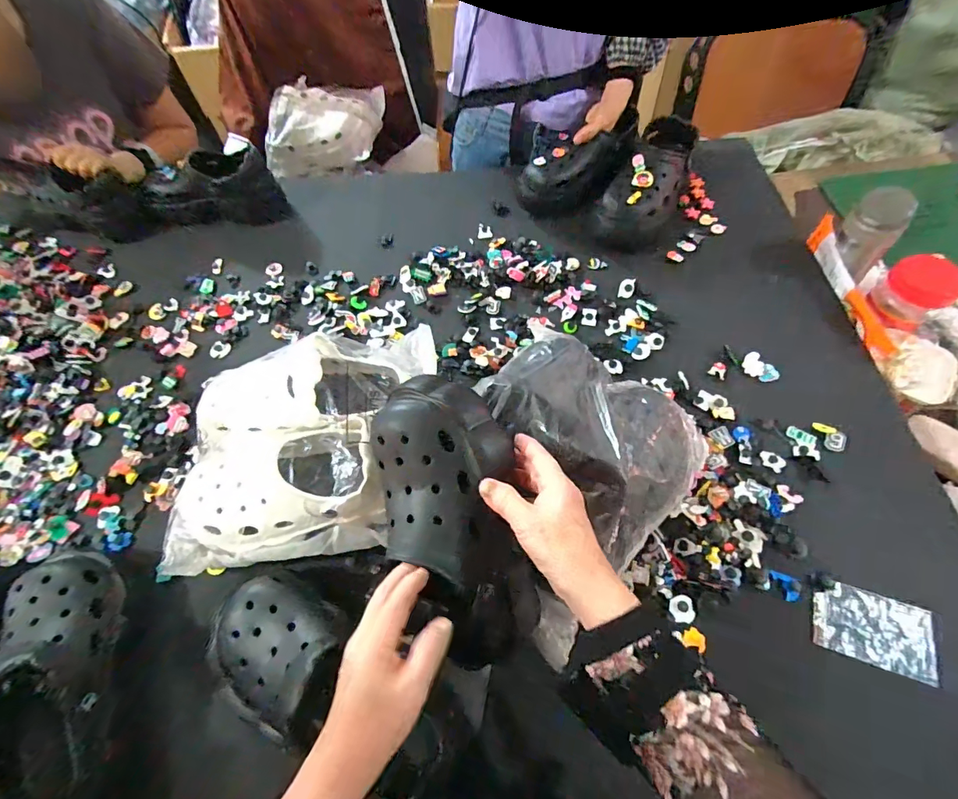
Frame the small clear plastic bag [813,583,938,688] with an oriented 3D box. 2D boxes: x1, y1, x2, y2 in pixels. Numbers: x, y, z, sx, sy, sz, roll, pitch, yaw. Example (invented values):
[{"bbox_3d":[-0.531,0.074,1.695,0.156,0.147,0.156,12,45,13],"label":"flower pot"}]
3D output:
[{"bbox_3d":[0.409,0.238,0.466,0.112,0.012,0.070,14,64,11],"label":"small clear plastic bag"}]

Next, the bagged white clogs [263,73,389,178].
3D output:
[{"bbox_3d":[-0.407,-0.686,1.150,0.283,0.109,0.271,6,62,7],"label":"bagged white clogs"}]

